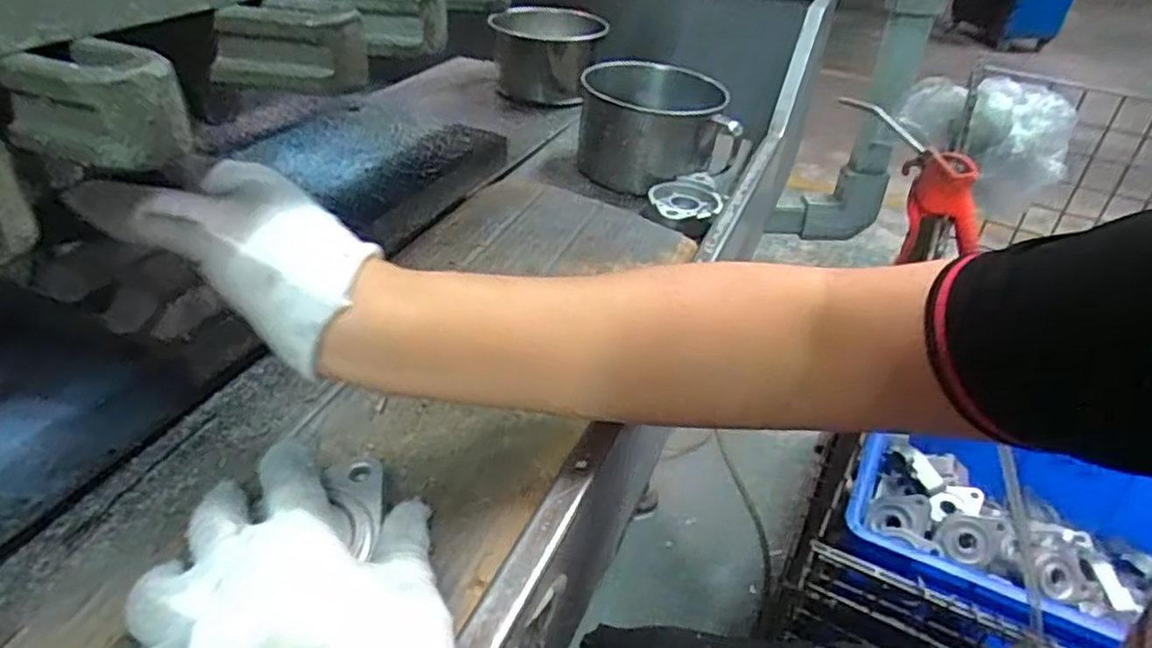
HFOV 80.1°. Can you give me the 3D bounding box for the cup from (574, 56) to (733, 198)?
[{"bbox_3d":[0.077,-0.203,0.677,0.139,0.080,0.146,6,36,2],"label":"cup"}]

